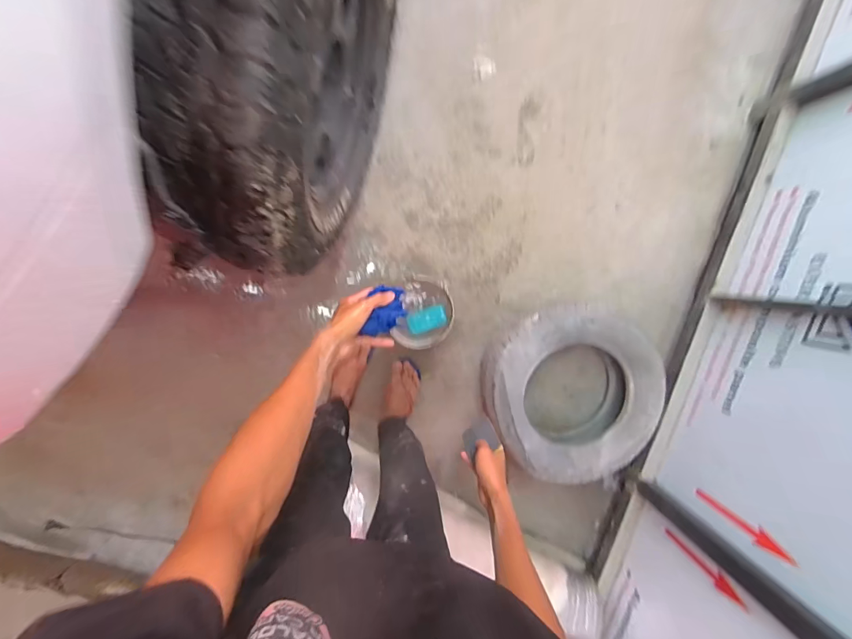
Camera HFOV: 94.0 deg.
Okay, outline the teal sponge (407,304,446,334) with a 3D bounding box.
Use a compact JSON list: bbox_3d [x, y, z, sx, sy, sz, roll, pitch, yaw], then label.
[{"bbox_3d":[0.003,0.001,1.160,0.110,0.020,0.065,-16,97,-2],"label":"teal sponge"}]

